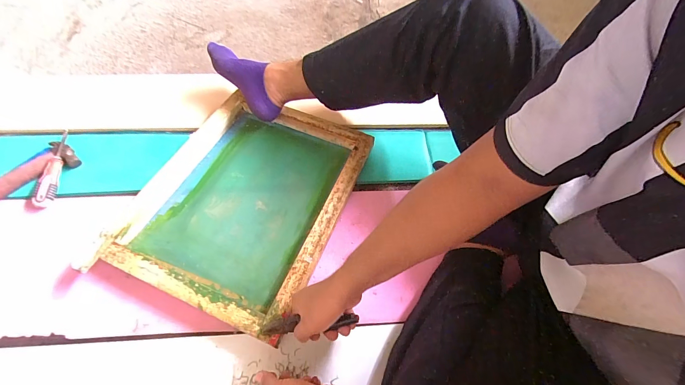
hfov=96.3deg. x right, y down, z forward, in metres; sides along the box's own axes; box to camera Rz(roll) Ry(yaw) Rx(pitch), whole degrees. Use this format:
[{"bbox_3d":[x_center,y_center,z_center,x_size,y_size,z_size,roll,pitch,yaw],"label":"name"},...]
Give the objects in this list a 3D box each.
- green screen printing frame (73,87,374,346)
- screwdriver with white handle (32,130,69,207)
[{"bbox_3d":[-0.197,0.000,0.623,0.386,0.053,0.451,20,60,7],"label":"green screen printing frame"},{"bbox_3d":[-0.597,-0.056,0.642,0.032,0.030,0.185,-5,60,-8],"label":"screwdriver with white handle"}]

